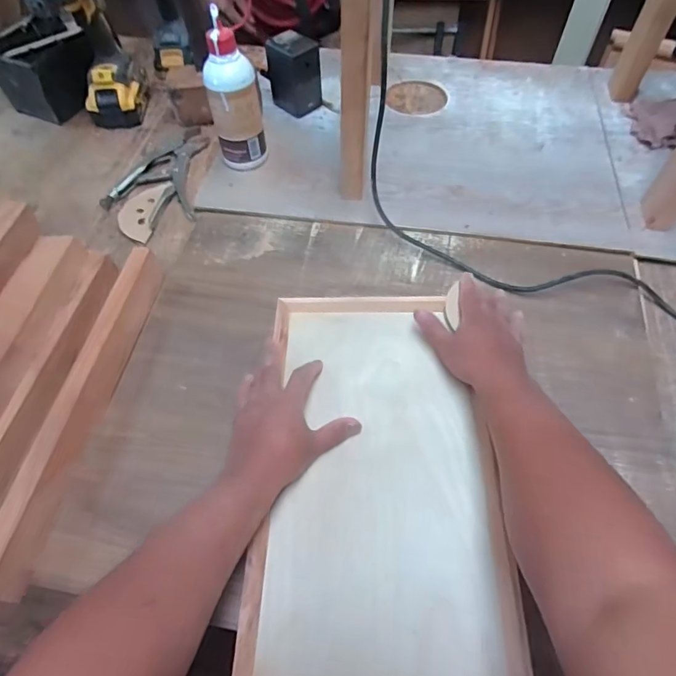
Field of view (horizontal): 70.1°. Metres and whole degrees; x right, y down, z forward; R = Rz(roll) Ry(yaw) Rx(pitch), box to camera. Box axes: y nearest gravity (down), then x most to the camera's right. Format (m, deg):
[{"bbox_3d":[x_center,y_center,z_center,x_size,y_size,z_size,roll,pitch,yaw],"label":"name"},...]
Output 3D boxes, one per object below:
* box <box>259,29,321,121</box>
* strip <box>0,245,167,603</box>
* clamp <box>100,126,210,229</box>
[{"bbox_3d":[-0.074,-0.443,0.813,0.073,0.103,0.063,39,67,22],"label":"box"},{"bbox_3d":[-0.276,0.061,0.526,0.035,0.043,0.392,6,59,5],"label":"strip"},{"bbox_3d":[-0.288,-0.262,0.768,0.142,0.015,0.215,-2,58,0],"label":"clamp"}]

